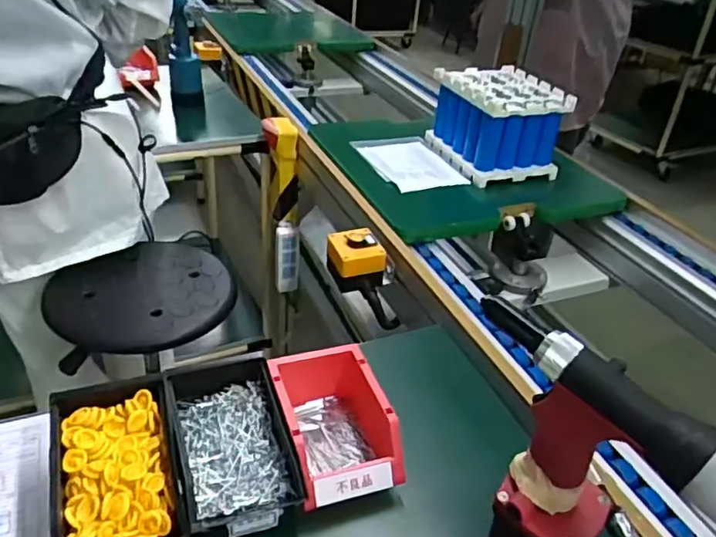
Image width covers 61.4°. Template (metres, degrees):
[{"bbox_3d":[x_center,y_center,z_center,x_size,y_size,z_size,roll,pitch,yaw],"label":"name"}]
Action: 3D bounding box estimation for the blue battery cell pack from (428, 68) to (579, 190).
[{"bbox_3d":[0.273,-0.292,1.205,0.179,0.153,0.236,-10,36,-21],"label":"blue battery cell pack"}]

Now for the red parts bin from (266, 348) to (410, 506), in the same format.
[{"bbox_3d":[-0.029,0.164,0.639,0.106,0.083,0.177,-8,36,-19],"label":"red parts bin"}]

